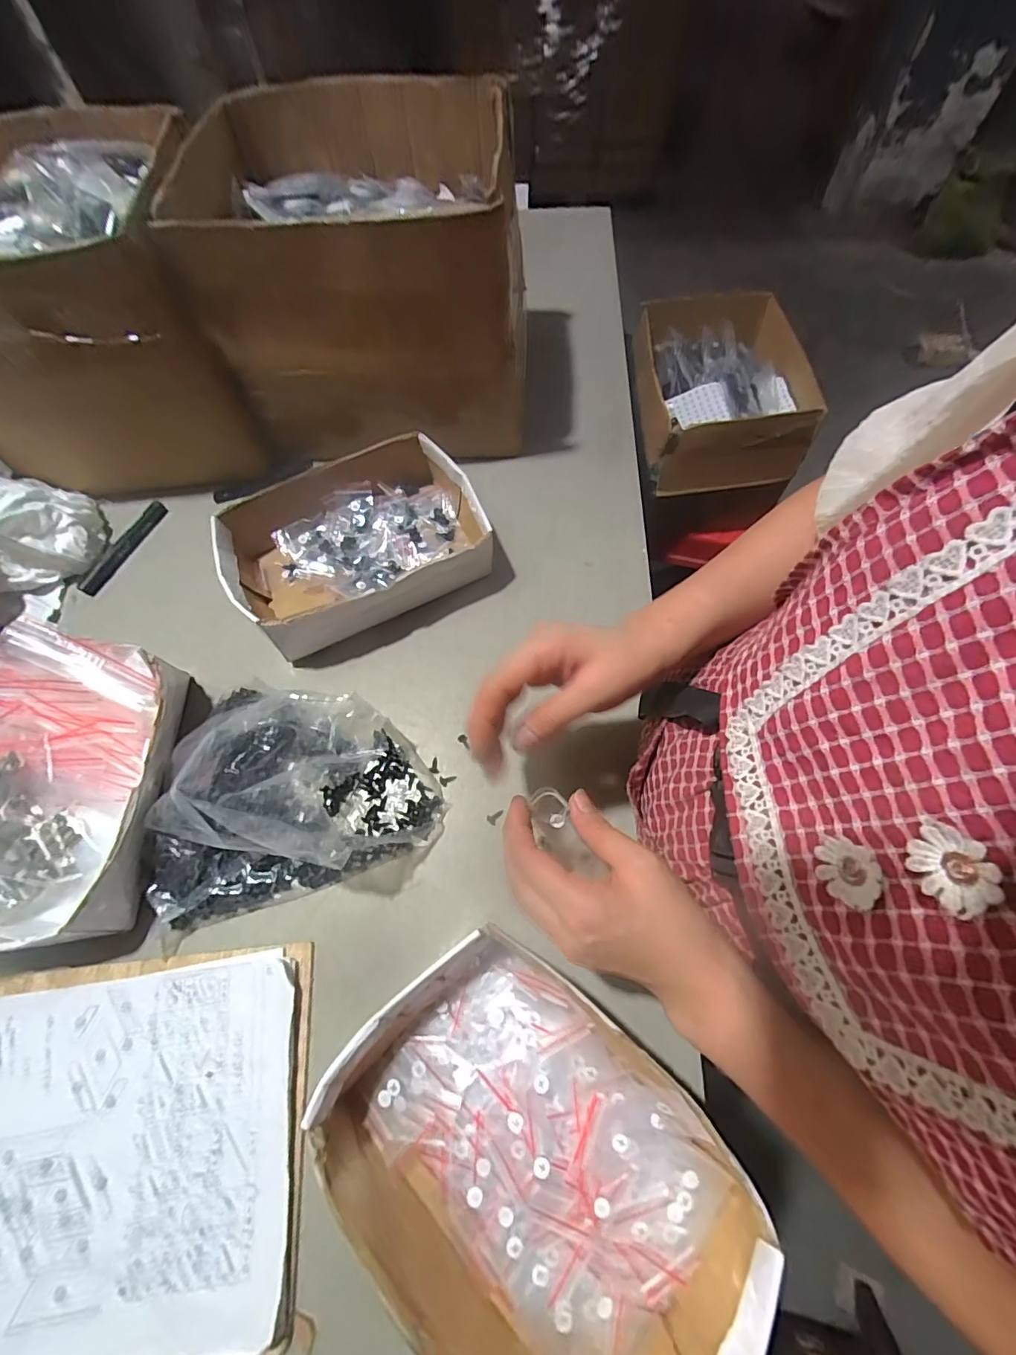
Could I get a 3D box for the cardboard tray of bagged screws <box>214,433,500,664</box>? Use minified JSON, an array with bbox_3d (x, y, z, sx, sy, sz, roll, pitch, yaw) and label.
[{"bbox_3d":[-0.160,-0.139,0.526,0.258,0.074,0.181,-22,65,-10],"label":"cardboard tray of bagged screws"}]

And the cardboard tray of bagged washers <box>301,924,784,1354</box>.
[{"bbox_3d":[0.015,0.308,0.307,0.254,0.060,0.169,40,71,19],"label":"cardboard tray of bagged washers"}]

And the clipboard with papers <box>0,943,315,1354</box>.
[{"bbox_3d":[-0.308,0.319,0.322,0.324,0.046,0.221,-6,64,-2],"label":"clipboard with papers"}]

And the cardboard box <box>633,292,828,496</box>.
[{"bbox_3d":[0.358,-0.513,0.888,0.275,0.130,0.339,-6,66,-1],"label":"cardboard box"}]

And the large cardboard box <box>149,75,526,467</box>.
[{"bbox_3d":[-0.172,-0.485,0.594,0.346,0.234,0.380,-3,64,-1],"label":"large cardboard box"}]

